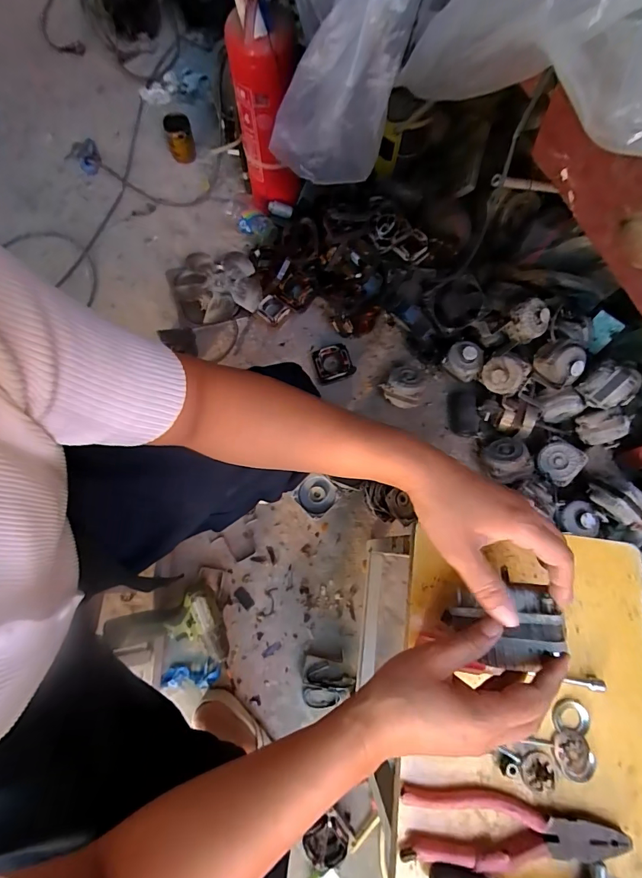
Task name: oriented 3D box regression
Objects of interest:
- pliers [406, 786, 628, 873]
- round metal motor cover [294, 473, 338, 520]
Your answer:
[{"bbox_3d":[0.166,0.338,0.348,0.190,0.015,0.052,7,74,-1],"label":"pliers"},{"bbox_3d":[-0.008,0.122,0.870,0.080,0.030,0.076,-43,80,-13],"label":"round metal motor cover"}]

